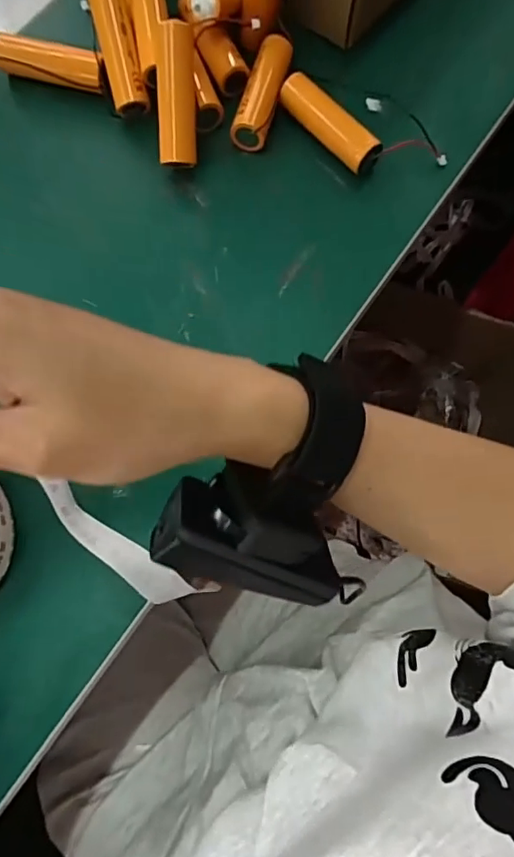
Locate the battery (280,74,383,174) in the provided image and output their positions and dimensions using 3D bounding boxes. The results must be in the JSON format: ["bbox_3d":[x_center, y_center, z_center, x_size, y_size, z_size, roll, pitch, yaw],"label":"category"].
[{"bbox_3d":[0.044,-0.189,0.329,0.021,0.016,0.073,-40,81,-11],"label":"battery"}]

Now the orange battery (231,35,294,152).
[{"bbox_3d":[0.004,-0.210,0.333,0.021,0.019,0.070,16,76,2],"label":"orange battery"}]

